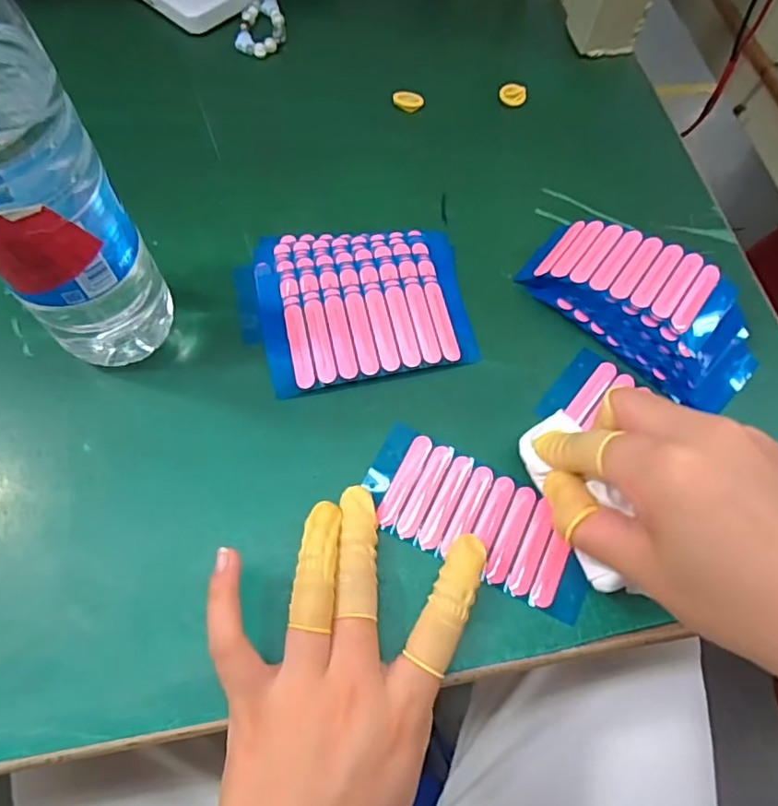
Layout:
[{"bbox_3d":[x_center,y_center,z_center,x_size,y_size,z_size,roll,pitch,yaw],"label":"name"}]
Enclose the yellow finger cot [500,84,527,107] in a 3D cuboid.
[{"bbox_3d":[0.091,-0.227,0.409,0.019,0.007,0.017,18,66,5],"label":"yellow finger cot"}]

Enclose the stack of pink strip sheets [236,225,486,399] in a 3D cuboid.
[{"bbox_3d":[-0.020,-0.059,0.326,0.129,0.010,0.105,-7,66,-6],"label":"stack of pink strip sheets"}]

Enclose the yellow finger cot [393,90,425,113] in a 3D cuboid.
[{"bbox_3d":[0.014,-0.218,0.403,0.022,0.008,0.013,4,66,-1],"label":"yellow finger cot"}]

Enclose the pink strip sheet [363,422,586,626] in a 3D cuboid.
[{"bbox_3d":[0.045,0.058,0.280,0.118,0.004,0.056,33,68,12],"label":"pink strip sheet"}]

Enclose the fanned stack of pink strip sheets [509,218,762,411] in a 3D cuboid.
[{"bbox_3d":[0.150,-0.060,0.319,0.070,0.034,0.136,-41,74,-19],"label":"fanned stack of pink strip sheets"}]

